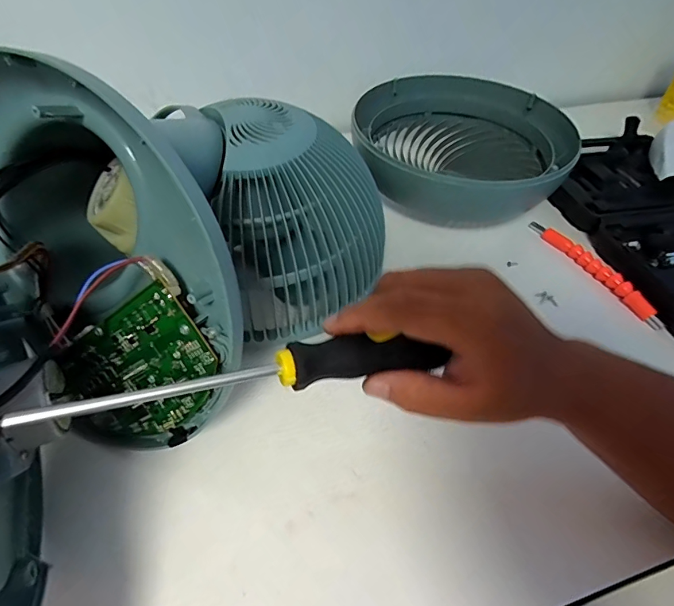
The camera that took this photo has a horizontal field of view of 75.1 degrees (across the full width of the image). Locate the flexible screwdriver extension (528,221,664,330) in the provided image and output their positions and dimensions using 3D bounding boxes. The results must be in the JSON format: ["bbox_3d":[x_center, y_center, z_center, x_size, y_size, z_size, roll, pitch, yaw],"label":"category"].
[{"bbox_3d":[0.269,-0.039,0.460,0.011,0.025,0.167,-18,51,-20],"label":"flexible screwdriver extension"}]

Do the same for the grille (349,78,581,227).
[{"bbox_3d":[0.147,-0.181,0.524,0.234,0.079,0.232,24,50,16],"label":"grille"}]

